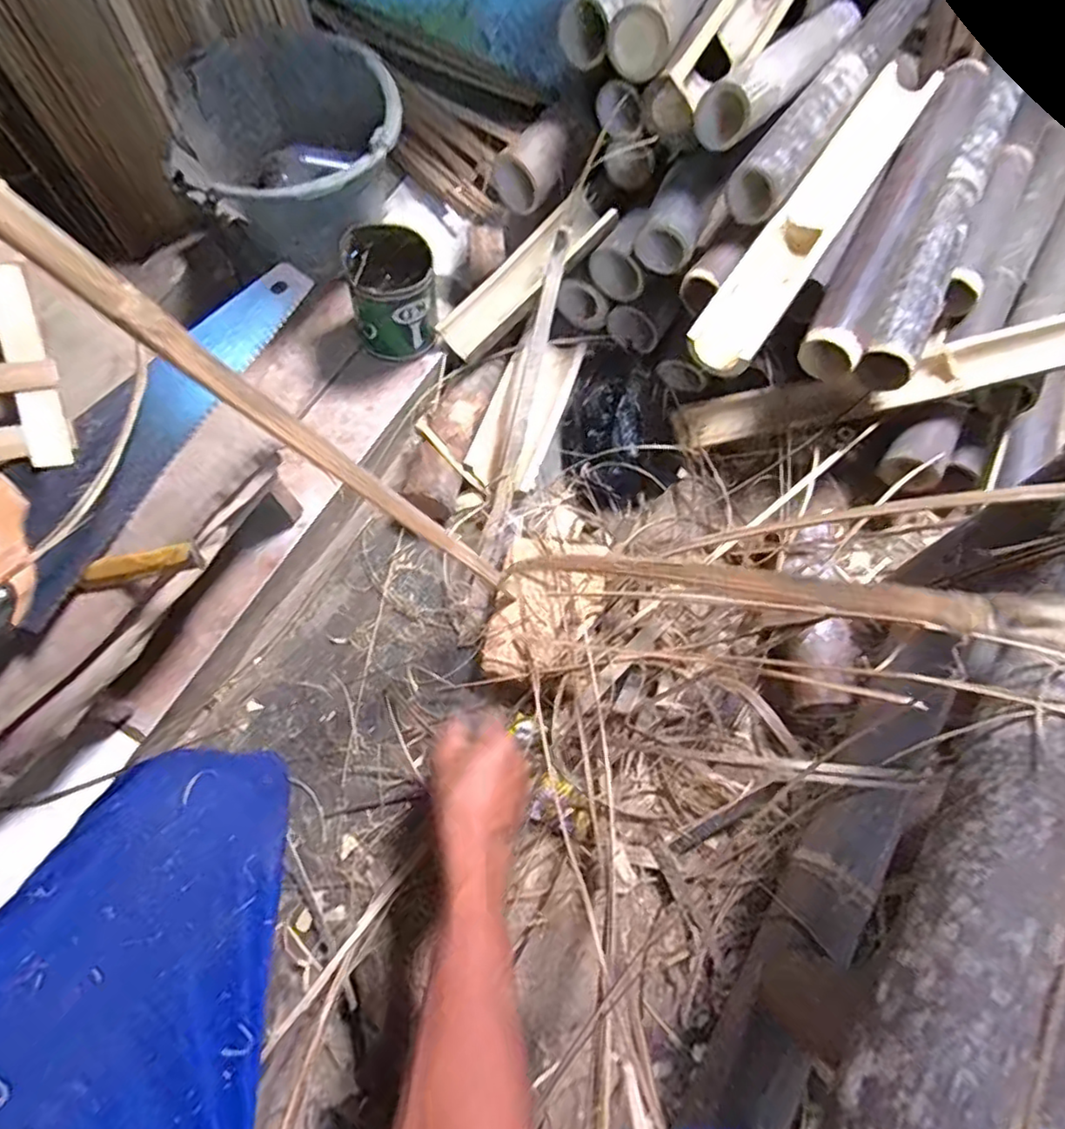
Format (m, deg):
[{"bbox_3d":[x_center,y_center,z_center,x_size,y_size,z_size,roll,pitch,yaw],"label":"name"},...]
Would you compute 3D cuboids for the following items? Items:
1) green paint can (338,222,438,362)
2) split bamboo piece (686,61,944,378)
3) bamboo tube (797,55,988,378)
[{"bbox_3d":[-0.163,-0.315,0.758,0.097,0.115,0.098,1,68,-1],"label":"green paint can"},{"bbox_3d":[0.309,-0.383,0.715,0.069,0.058,0.449,33,71,11],"label":"split bamboo piece"},{"bbox_3d":[0.411,-0.396,0.723,0.065,0.072,0.453,28,70,9],"label":"bamboo tube"}]

